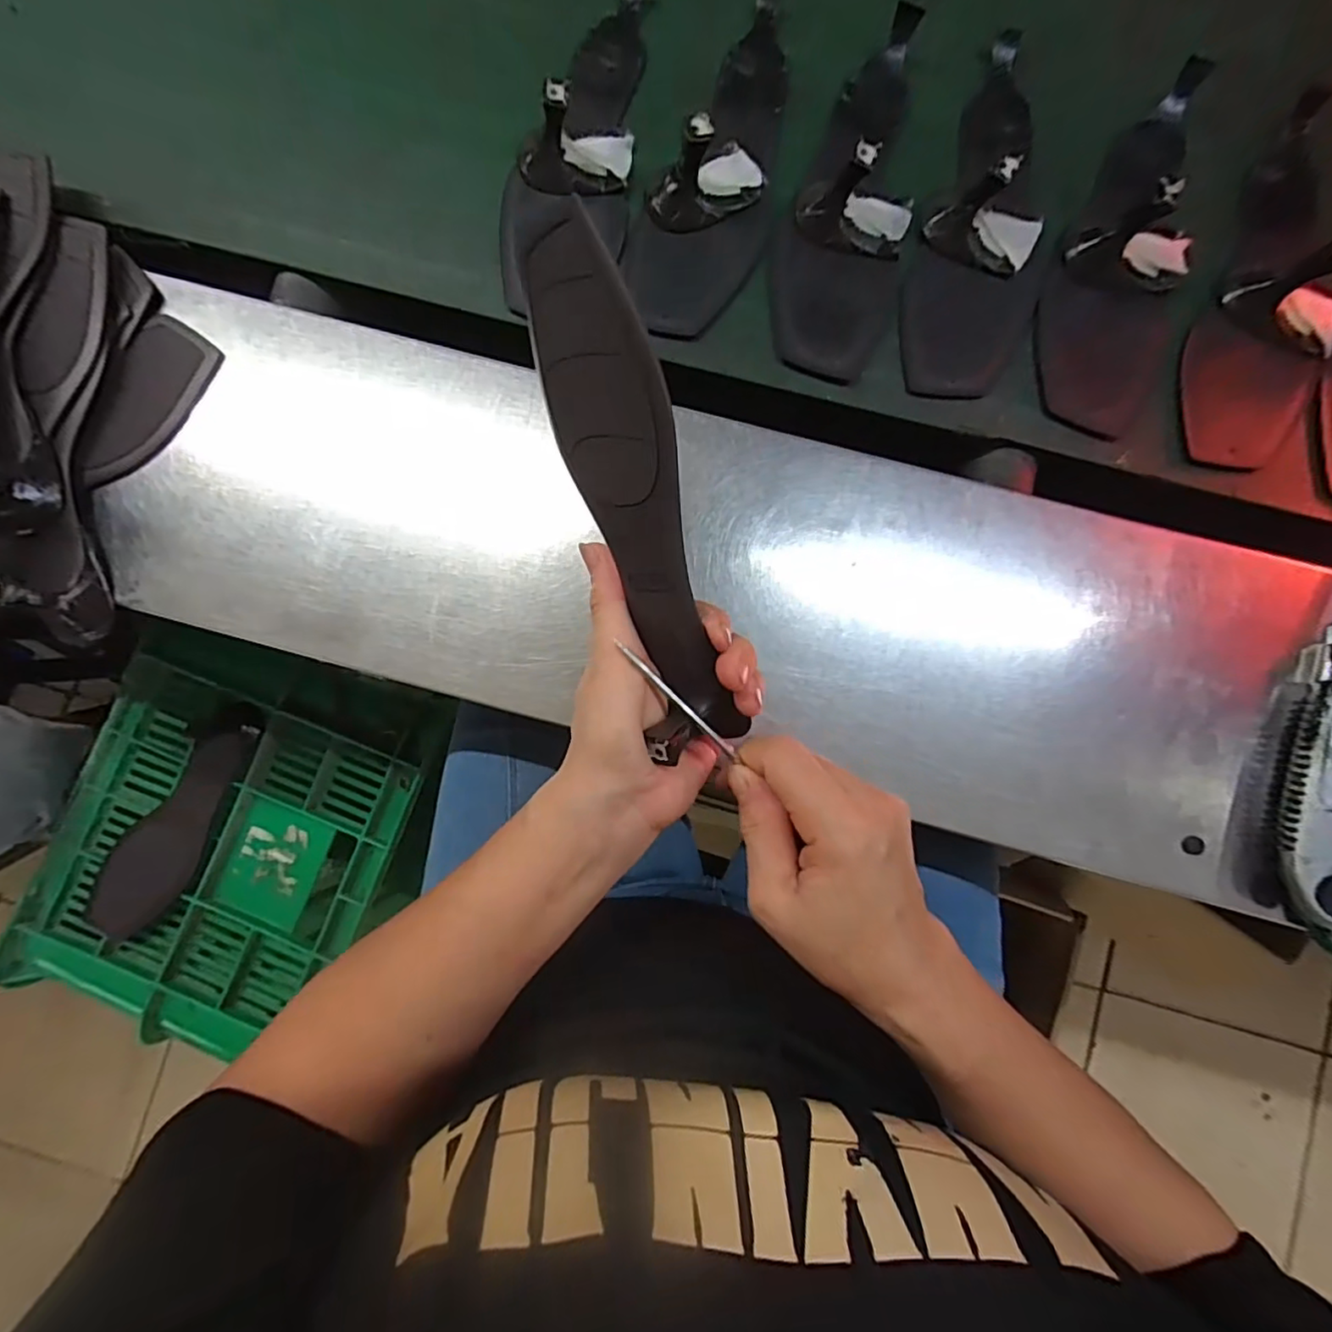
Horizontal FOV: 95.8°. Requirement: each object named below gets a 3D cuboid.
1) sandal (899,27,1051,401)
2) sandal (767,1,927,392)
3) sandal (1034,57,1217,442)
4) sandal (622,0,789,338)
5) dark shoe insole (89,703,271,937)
[{"bbox_3d":[0.202,-0.277,0.356,0.075,0.047,0.229,18,85,3],"label":"sandal"},{"bbox_3d":[0.118,-0.293,0.364,0.078,0.051,0.229,17,86,2],"label":"sandal"},{"bbox_3d":[0.285,-0.252,0.354,0.075,0.045,0.225,24,86,2],"label":"sandal"},{"bbox_3d":[0.034,-0.317,0.362,0.081,0.043,0.236,17,86,2],"label":"sandal"},{"bbox_3d":[-0.440,0.146,0.552,0.074,0.011,0.234,39,89,-5],"label":"dark shoe insole"}]

